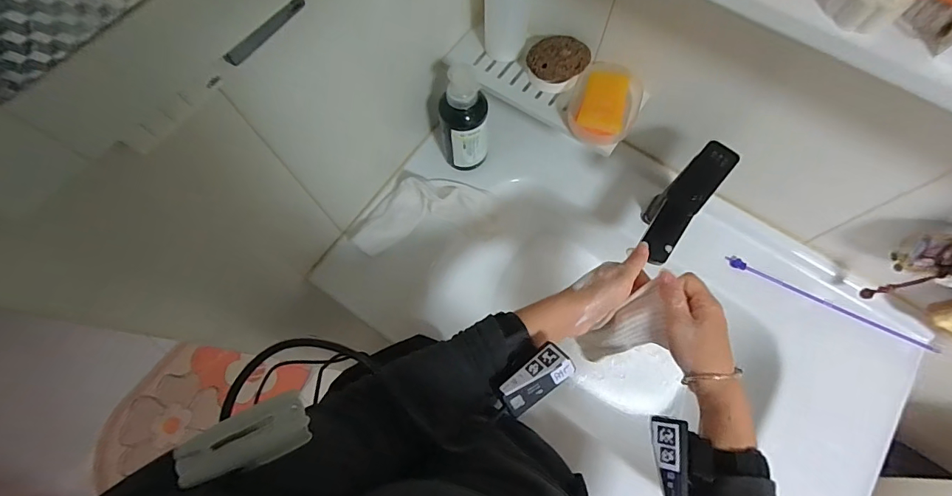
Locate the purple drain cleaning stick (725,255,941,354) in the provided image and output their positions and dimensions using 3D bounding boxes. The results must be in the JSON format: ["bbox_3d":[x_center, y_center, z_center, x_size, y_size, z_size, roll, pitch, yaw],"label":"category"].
[{"bbox_3d":[0.508,0.079,0.611,0.283,0.020,0.014,28,74,10],"label":"purple drain cleaning stick"}]

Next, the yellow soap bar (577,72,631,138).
[{"bbox_3d":[0.172,-0.198,0.566,0.056,0.015,0.101,16,72,6],"label":"yellow soap bar"}]

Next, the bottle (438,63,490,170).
[{"bbox_3d":[-0.018,-0.184,0.617,0.067,0.159,0.060,-6,71,-2],"label":"bottle"}]

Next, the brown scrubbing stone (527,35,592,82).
[{"bbox_3d":[0.114,-0.258,0.574,0.082,0.021,0.057,-23,72,-7],"label":"brown scrubbing stone"}]

